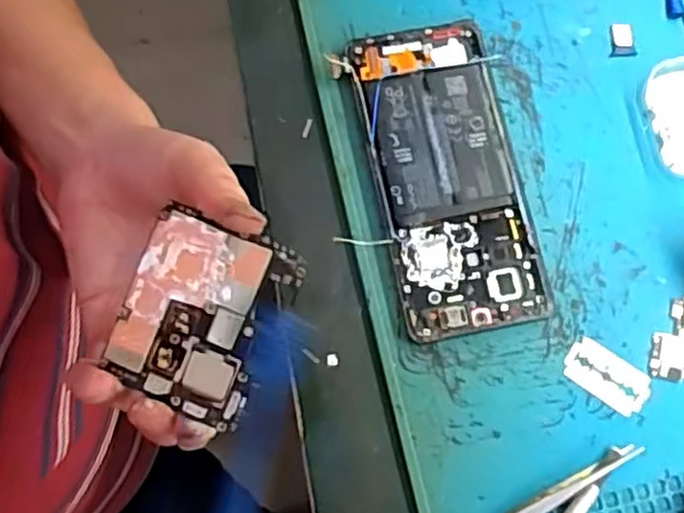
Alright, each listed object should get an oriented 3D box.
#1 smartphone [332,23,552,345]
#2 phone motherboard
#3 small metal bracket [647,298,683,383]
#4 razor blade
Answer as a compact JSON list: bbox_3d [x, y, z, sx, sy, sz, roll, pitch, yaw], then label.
[{"bbox_3d":[0.054,-0.041,0.363,0.077,0.011,0.161,-13,78,-3],"label":"smartphone"},{"bbox_3d":[-0.049,0.020,0.241,0.051,0.004,0.064,25,92,0],"label":"phone motherboard"},{"bbox_3d":[0.167,0.040,0.350,0.022,0.004,0.044,15,78,3],"label":"small metal bracket"},{"bbox_3d":[0.132,0.059,0.346,0.042,0.004,0.023,34,80,7],"label":"razor blade"}]

